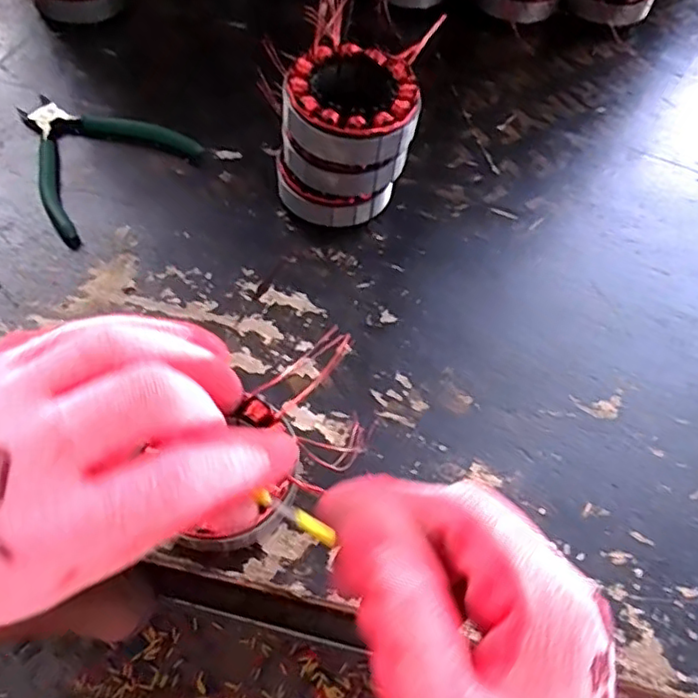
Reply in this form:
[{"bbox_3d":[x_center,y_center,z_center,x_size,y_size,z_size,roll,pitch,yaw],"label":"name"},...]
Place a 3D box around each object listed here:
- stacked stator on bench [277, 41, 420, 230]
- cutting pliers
[{"bbox_3d":[-0.005,-0.143,0.451,0.095,0.115,0.080,2,61,-3],"label":"stacked stator on bench"},{"bbox_3d":[-0.213,-0.160,0.502,0.132,0.013,0.134,36,65,16],"label":"cutting pliers"}]

